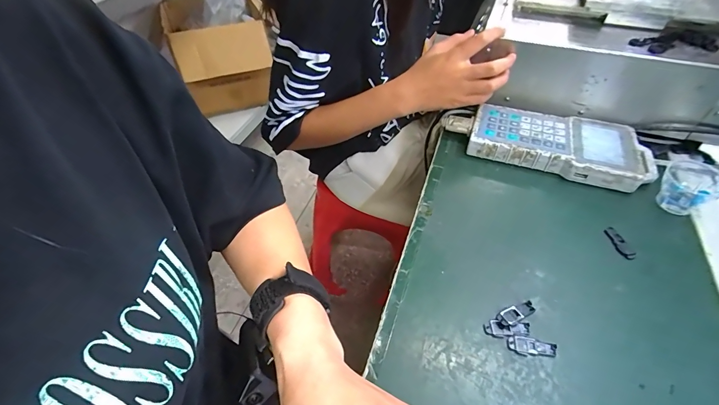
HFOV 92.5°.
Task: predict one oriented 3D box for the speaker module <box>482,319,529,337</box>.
[{"bbox_3d":[0.133,0.115,0.312,0.040,0.004,0.014,7,49,5],"label":"speaker module"}]

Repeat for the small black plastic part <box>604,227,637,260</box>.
[{"bbox_3d":[0.283,0.044,0.374,0.017,0.006,0.040,-5,49,-5],"label":"small black plastic part"}]

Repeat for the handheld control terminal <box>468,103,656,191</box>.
[{"bbox_3d":[0.269,-0.079,0.465,0.226,0.033,0.101,17,51,14],"label":"handheld control terminal"}]

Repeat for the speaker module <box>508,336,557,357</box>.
[{"bbox_3d":[0.152,0.125,0.301,0.039,0.004,0.014,7,49,5],"label":"speaker module"}]

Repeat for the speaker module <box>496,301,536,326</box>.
[{"bbox_3d":[0.146,0.102,0.320,0.037,0.004,0.014,-22,52,-19],"label":"speaker module"}]

